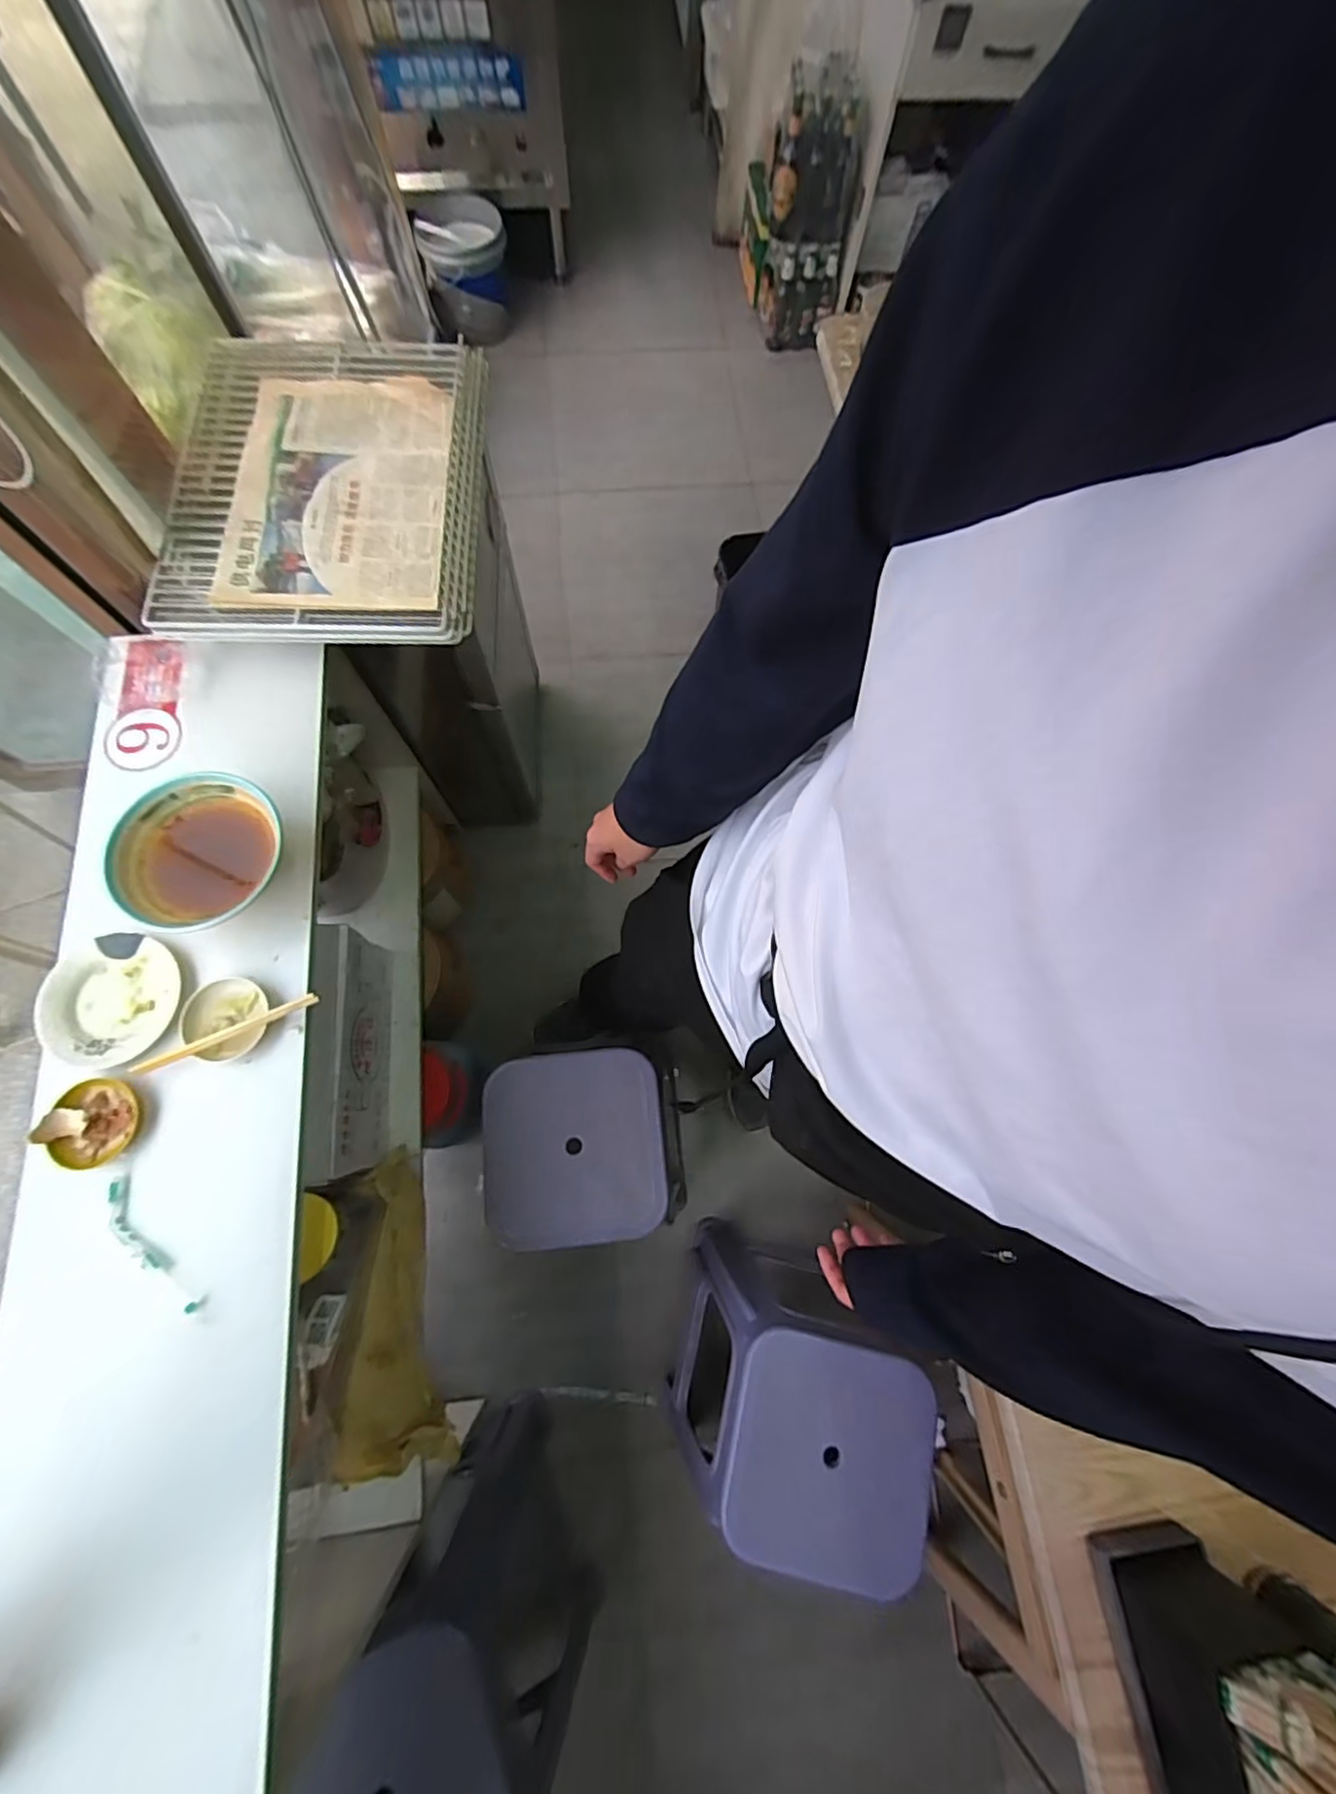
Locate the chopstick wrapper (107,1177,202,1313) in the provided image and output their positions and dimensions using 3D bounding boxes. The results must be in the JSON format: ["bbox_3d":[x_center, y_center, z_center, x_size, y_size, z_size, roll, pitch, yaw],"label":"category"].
[{"bbox_3d":[-0.534,0.362,0.651,0.033,0.015,0.160,-40,78,-13],"label":"chopstick wrapper"}]

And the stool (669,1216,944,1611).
[{"bbox_3d":[0.195,0.795,1.089,0.311,0.512,0.284,11,72,1],"label":"stool"}]

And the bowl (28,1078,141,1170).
[{"bbox_3d":[-0.611,0.242,0.675,0.080,0.025,0.089,28,73,6],"label":"bowl"}]

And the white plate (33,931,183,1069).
[{"bbox_3d":[-0.626,0.113,0.712,0.136,0.028,0.144,1,72,-2],"label":"white plate"}]

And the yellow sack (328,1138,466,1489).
[{"bbox_3d":[-0.396,0.590,0.926,0.135,0.094,0.397,-9,73,-5],"label":"yellow sack"}]

